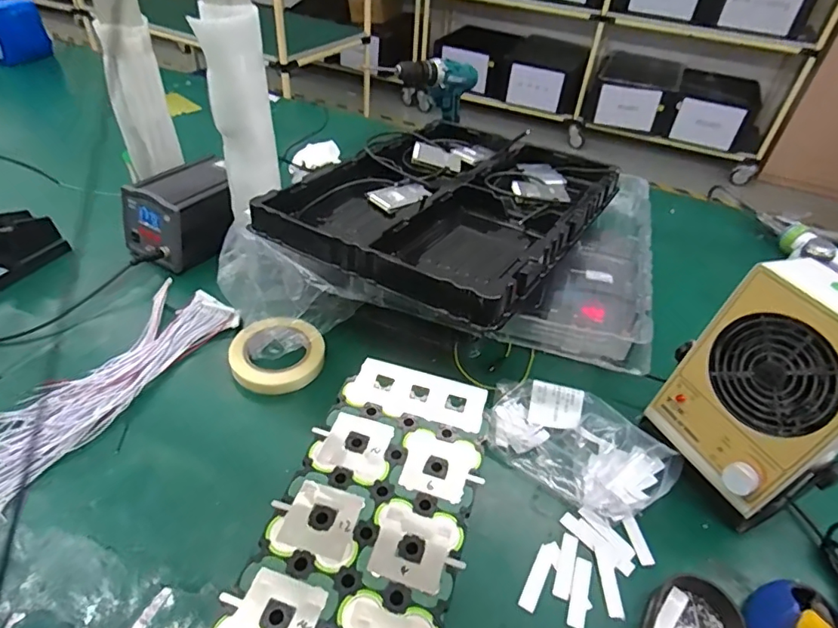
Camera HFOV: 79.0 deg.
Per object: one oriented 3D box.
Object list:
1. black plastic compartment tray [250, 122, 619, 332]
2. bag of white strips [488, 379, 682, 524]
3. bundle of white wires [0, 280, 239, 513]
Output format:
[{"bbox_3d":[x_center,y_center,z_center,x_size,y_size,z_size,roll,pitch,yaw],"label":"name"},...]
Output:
[{"bbox_3d":[0.056,-0.168,0.739,0.351,0.065,0.466,26,47,22],"label":"black plastic compartment tray"},{"bbox_3d":[0.180,0.145,0.585,0.214,0.049,0.115,27,47,23],"label":"bag of white strips"},{"bbox_3d":[-0.406,0.116,0.574,0.154,0.017,0.458,17,44,13],"label":"bundle of white wires"}]

